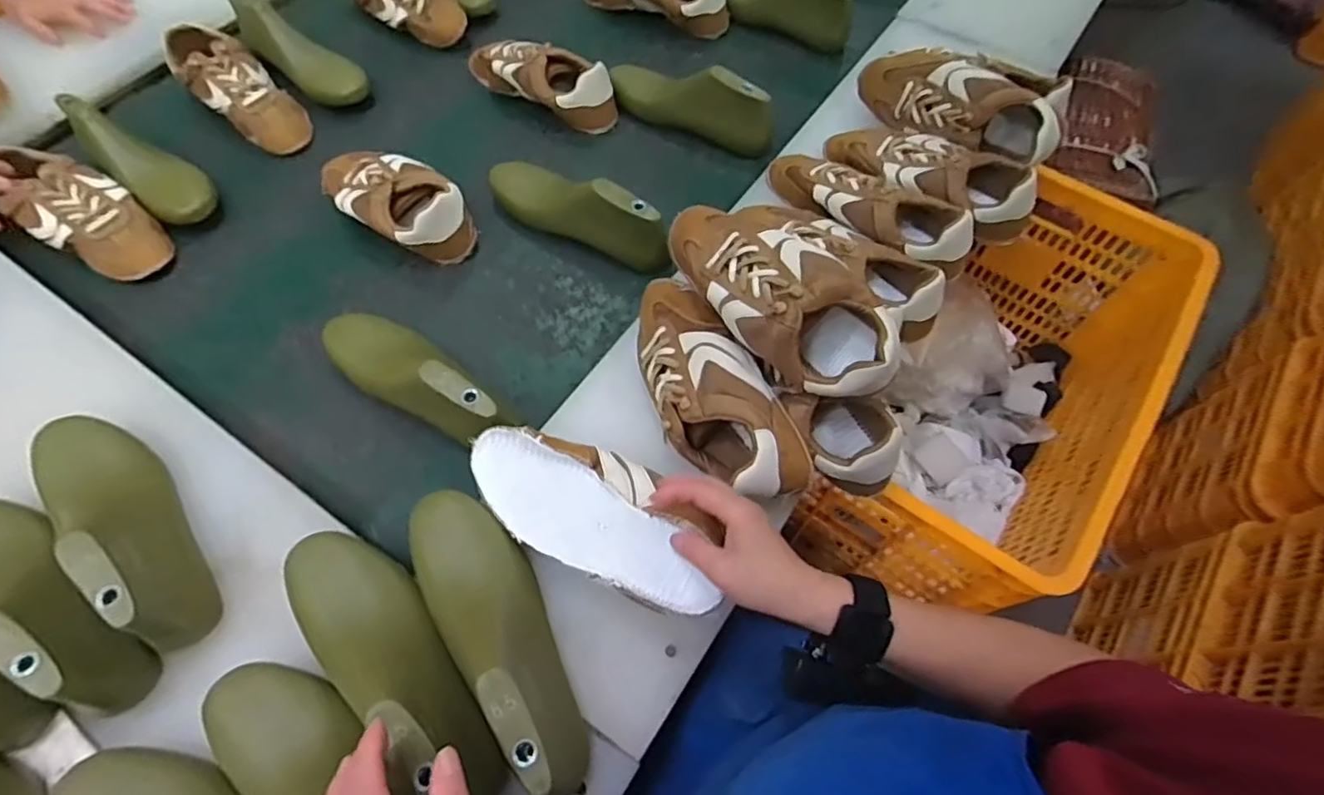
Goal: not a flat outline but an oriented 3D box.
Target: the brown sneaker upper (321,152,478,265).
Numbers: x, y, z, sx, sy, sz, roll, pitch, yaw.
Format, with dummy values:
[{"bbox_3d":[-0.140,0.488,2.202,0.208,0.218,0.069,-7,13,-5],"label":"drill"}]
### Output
[{"bbox_3d":[-0.338,-0.252,0.767,0.235,0.075,0.105,36,67,18],"label":"brown sneaker upper"}]

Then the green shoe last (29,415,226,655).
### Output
[{"bbox_3d":[-0.458,0.097,0.514,0.247,0.088,0.088,34,67,17],"label":"green shoe last"}]

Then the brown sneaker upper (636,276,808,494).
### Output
[{"bbox_3d":[0.035,-0.014,0.574,0.094,0.077,0.234,-26,65,-14],"label":"brown sneaker upper"}]

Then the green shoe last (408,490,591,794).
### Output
[{"bbox_3d":[-0.128,0.175,0.478,0.082,0.088,0.253,-30,66,-15],"label":"green shoe last"}]

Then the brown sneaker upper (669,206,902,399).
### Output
[{"bbox_3d":[0.097,-0.088,0.551,0.239,0.082,0.090,42,70,18],"label":"brown sneaker upper"}]

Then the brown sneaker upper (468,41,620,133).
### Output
[{"bbox_3d":[-0.179,-0.455,0.873,0.250,0.074,0.089,24,66,11],"label":"brown sneaker upper"}]

